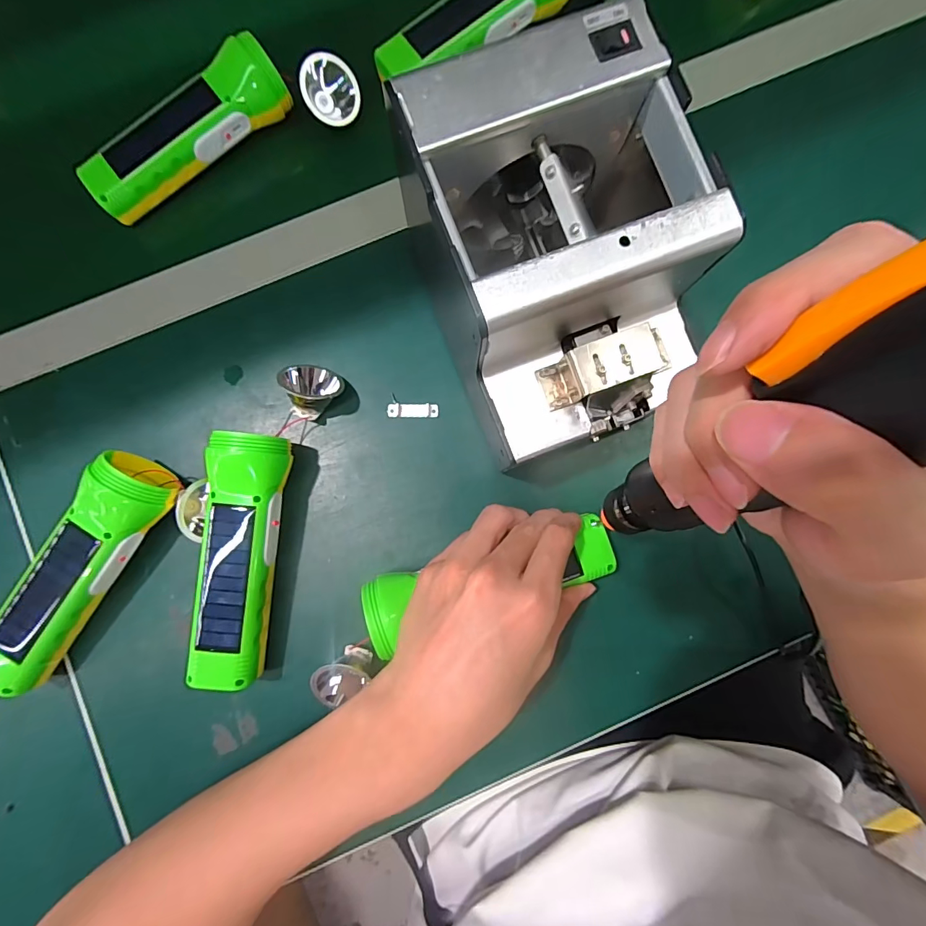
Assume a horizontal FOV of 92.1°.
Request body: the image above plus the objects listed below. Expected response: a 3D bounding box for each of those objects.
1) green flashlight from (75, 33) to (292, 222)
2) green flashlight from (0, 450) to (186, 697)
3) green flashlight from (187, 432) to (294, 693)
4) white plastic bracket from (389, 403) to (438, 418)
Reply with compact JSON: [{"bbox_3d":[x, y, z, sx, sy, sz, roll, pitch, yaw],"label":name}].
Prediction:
[{"bbox_3d":[-0.211,-0.251,0.333,0.160,0.042,0.046,-36,87,-3],"label":"green flashlight"},{"bbox_3d":[-0.256,0.073,0.297,0.046,0.050,0.161,35,86,2],"label":"green flashlight"},{"bbox_3d":[-0.150,0.064,0.301,0.049,0.042,0.165,7,86,0],"label":"green flashlight"},{"bbox_3d":[-0.037,-0.039,0.329,0.037,0.004,0.010,0,86,0],"label":"white plastic bracket"}]

